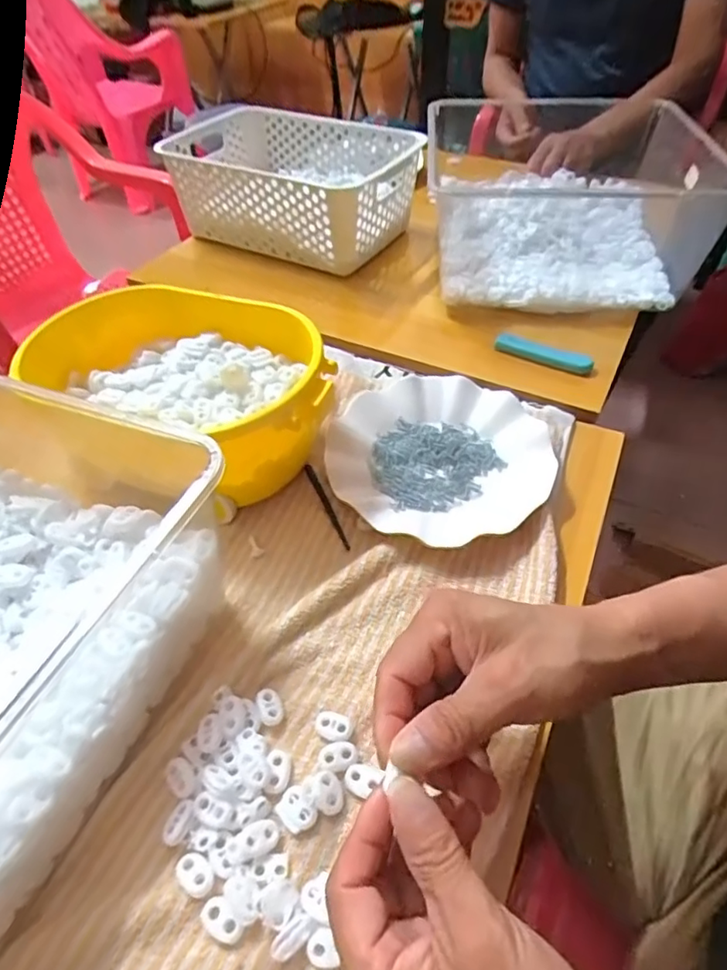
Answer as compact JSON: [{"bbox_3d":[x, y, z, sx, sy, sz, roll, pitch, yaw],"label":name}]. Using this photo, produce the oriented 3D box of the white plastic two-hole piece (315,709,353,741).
[{"bbox_3d":[-0.018,0.144,0.338,0.023,0.006,0.016,20,52,20],"label":"white plastic two-hole piece"}]

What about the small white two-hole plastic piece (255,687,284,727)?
[{"bbox_3d":[-0.057,0.136,0.345,0.013,0.007,0.023,-21,50,-16],"label":"small white two-hole plastic piece"}]

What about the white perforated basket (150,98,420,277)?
[{"bbox_3d":[-0.092,-0.393,0.755,0.305,0.114,0.209,20,51,19],"label":"white perforated basket"}]

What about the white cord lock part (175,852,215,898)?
[{"bbox_3d":[-0.086,0.198,0.287,0.022,0.004,0.014,32,56,27],"label":"white cord lock part"}]

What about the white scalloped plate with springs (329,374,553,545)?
[{"bbox_3d":[0.063,-0.028,0.477,0.178,0.024,0.173,-1,48,1],"label":"white scalloped plate with springs"}]

